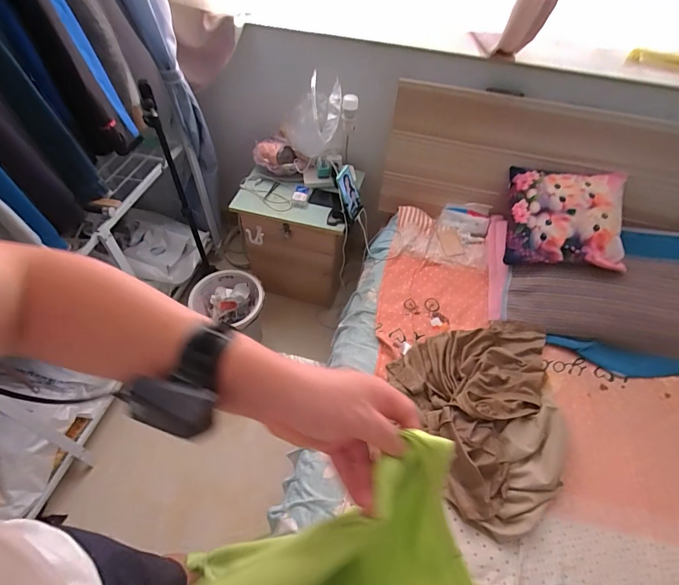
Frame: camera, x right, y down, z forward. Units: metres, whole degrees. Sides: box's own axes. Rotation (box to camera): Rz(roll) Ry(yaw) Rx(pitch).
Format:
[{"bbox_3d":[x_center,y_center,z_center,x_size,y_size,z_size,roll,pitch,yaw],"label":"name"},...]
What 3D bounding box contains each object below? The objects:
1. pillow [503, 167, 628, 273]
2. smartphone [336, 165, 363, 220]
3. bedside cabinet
[{"bbox_3d":[0.709,-0.237,1.274,0.338,0.100,0.362,10,70,20],"label":"pillow"},{"bbox_3d":[0.036,-0.341,1.380,0.016,0.194,0.085,12,59,31],"label":"smartphone"},{"bbox_3d":[-0.181,-0.185,1.643,0.414,0.475,0.231,8,53,4],"label":"bedside cabinet"}]

